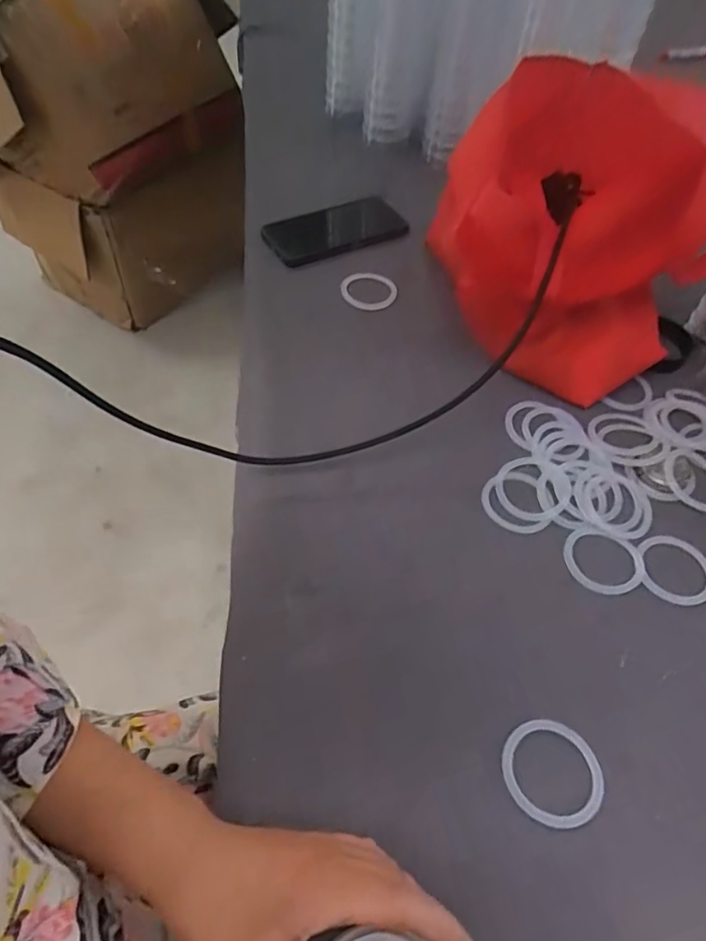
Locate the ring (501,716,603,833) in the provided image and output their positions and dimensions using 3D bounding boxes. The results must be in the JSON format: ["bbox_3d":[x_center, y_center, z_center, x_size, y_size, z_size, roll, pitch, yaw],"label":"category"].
[{"bbox_3d":[0.120,0.180,0.348,0.061,0.010,0.056,2,54,-2],"label":"ring"}]

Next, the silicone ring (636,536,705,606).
[{"bbox_3d":[0.246,0.074,0.440,0.055,0.004,0.062,13,54,6],"label":"silicone ring"}]

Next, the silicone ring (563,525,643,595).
[{"bbox_3d":[0.191,0.067,0.443,0.060,0.006,0.057,2,54,-2],"label":"silicone ring"}]

